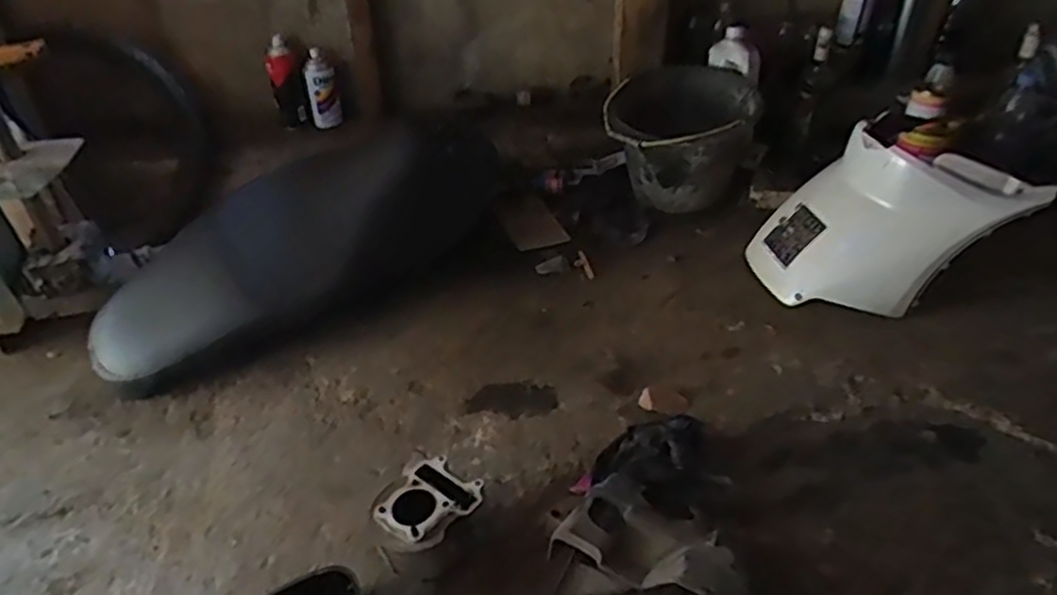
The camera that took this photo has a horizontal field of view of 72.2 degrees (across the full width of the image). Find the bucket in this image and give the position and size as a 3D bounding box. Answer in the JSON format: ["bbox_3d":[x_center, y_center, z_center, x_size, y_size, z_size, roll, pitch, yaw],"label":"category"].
[{"bbox_3d":[0.289,-0.305,1.422,0.267,0.225,0.267,-1,37,1],"label":"bucket"}]

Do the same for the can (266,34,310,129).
[{"bbox_3d":[-0.492,-0.434,1.487,0.066,0.177,0.073,-20,41,-23],"label":"can"}]

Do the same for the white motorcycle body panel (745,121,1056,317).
[{"bbox_3d":[0.552,-0.112,1.126,0.347,0.250,0.148,5,38,9],"label":"white motorcycle body panel"}]

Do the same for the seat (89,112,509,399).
[{"bbox_3d":[-0.350,-0.086,1.258,0.784,0.341,0.198,-20,41,-22],"label":"seat"}]

